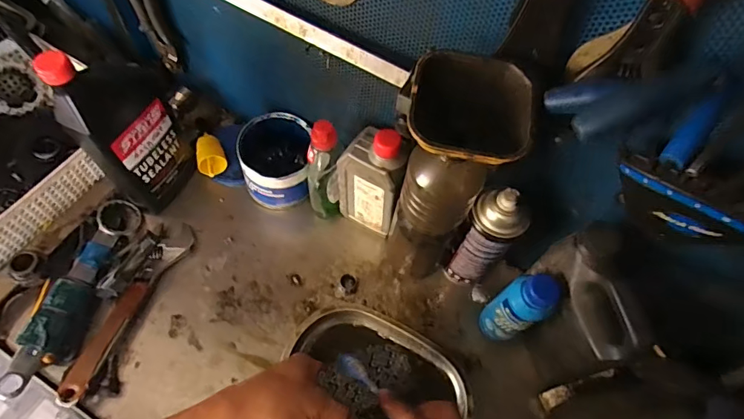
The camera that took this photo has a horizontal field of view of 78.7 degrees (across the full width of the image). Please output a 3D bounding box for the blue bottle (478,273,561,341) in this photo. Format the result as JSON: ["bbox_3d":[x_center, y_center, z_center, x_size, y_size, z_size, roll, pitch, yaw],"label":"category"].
[{"bbox_3d":[0.162,0.112,0.510,0.040,0.143,0.051,-34,67,-21],"label":"blue bottle"}]

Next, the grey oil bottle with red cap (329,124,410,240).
[{"bbox_3d":[-0.003,-0.033,0.575,0.093,0.196,0.048,26,61,12],"label":"grey oil bottle with red cap"}]

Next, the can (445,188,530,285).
[{"bbox_3d":[0.134,0.036,0.531,0.055,0.179,0.053,1,59,-2],"label":"can"}]

